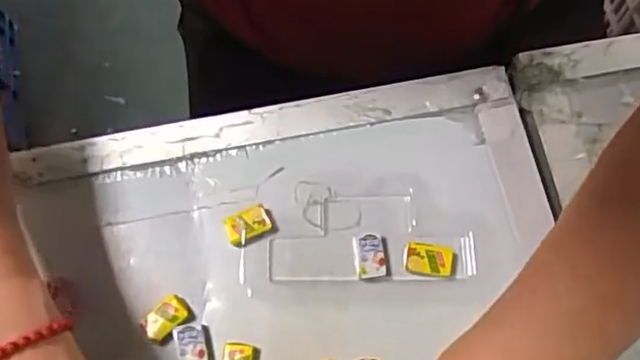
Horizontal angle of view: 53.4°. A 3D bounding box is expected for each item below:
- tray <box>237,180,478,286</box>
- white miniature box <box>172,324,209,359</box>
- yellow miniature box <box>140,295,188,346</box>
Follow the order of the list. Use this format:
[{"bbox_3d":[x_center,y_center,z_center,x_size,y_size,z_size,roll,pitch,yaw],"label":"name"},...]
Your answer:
[{"bbox_3d":[0.021,0.030,0.377,0.131,0.009,0.058,-2,70,2],"label":"tray"},{"bbox_3d":[-0.072,0.093,0.353,0.017,0.004,0.024,-14,70,-2],"label":"white miniature box"},{"bbox_3d":[-0.088,0.079,0.362,0.026,0.007,0.018,-43,74,-12],"label":"yellow miniature box"}]

